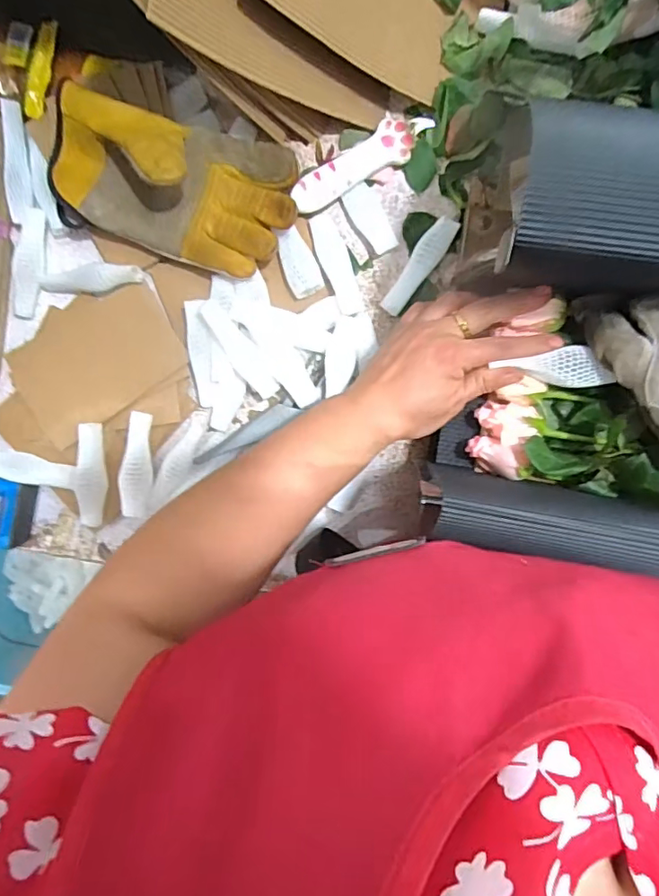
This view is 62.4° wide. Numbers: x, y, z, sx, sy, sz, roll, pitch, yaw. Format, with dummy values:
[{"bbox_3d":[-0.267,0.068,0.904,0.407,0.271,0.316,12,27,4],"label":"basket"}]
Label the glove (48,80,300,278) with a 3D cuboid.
[{"bbox_3d":[-0.128,-0.208,0.420,0.194,0.060,0.101,17,98,0],"label":"glove"}]

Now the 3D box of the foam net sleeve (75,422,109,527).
[{"bbox_3d":[-0.209,0.025,0.477,0.021,0.017,0.093,12,97,1],"label":"foam net sleeve"}]

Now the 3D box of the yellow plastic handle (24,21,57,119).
[{"bbox_3d":[-0.236,-0.307,0.443,0.015,0.013,0.071,21,98,0],"label":"yellow plastic handle"}]

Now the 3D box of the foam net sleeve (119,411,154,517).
[{"bbox_3d":[-0.169,0.015,0.478,0.024,0.014,0.090,2,97,2],"label":"foam net sleeve"}]

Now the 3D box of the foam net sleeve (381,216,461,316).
[{"bbox_3d":[0.073,-0.152,0.452,0.021,0.007,0.087,37,97,-2],"label":"foam net sleeve"}]

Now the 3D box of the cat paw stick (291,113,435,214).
[{"bbox_3d":[0.026,-0.234,0.443,0.124,0.014,0.032,-28,95,6],"label":"cat paw stick"}]

